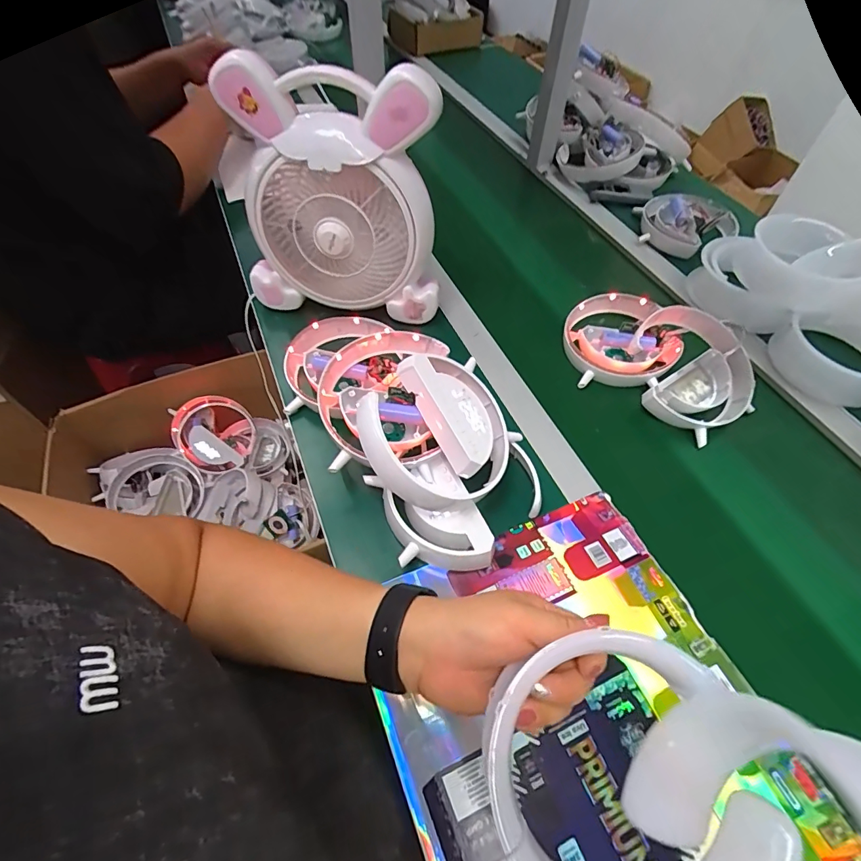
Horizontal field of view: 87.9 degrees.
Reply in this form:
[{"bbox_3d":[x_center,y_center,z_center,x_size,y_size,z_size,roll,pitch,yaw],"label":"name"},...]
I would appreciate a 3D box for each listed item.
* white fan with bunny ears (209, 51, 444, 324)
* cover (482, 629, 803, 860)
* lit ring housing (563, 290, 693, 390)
[{"bbox_3d":[-0.108,-0.272,0.532,0.241,0.252,0.115,17,57,10],"label":"white fan with bunny ears"},{"bbox_3d":[0.097,0.181,0.231,0.128,0.035,0.139,-24,71,-9],"label":"cover"},{"bbox_3d":[0.252,-0.128,0.593,0.143,0.046,0.141,4,55,1],"label":"lit ring housing"}]

